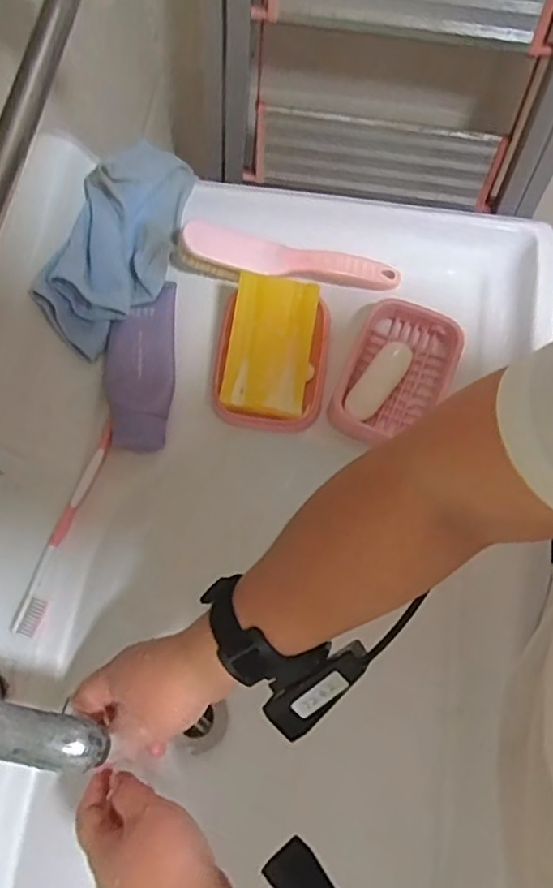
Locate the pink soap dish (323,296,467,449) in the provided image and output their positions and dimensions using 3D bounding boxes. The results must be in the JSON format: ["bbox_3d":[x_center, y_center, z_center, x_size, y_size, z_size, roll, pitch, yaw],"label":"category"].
[{"bbox_3d":[0.104,-0.063,0.532,0.088,0.033,0.132,22,73,8],"label":"pink soap dish"}]

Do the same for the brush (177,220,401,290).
[{"bbox_3d":[0.014,-0.160,0.541,0.187,0.053,0.034,6,71,2],"label":"brush"}]

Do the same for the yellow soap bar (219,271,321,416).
[{"bbox_3d":[-0.005,-0.081,0.502,0.070,0.022,0.110,9,91,-22],"label":"yellow soap bar"}]

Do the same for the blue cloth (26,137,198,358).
[{"bbox_3d":[-0.133,-0.180,0.536,0.089,0.026,0.215,26,75,-24],"label":"blue cloth"}]

